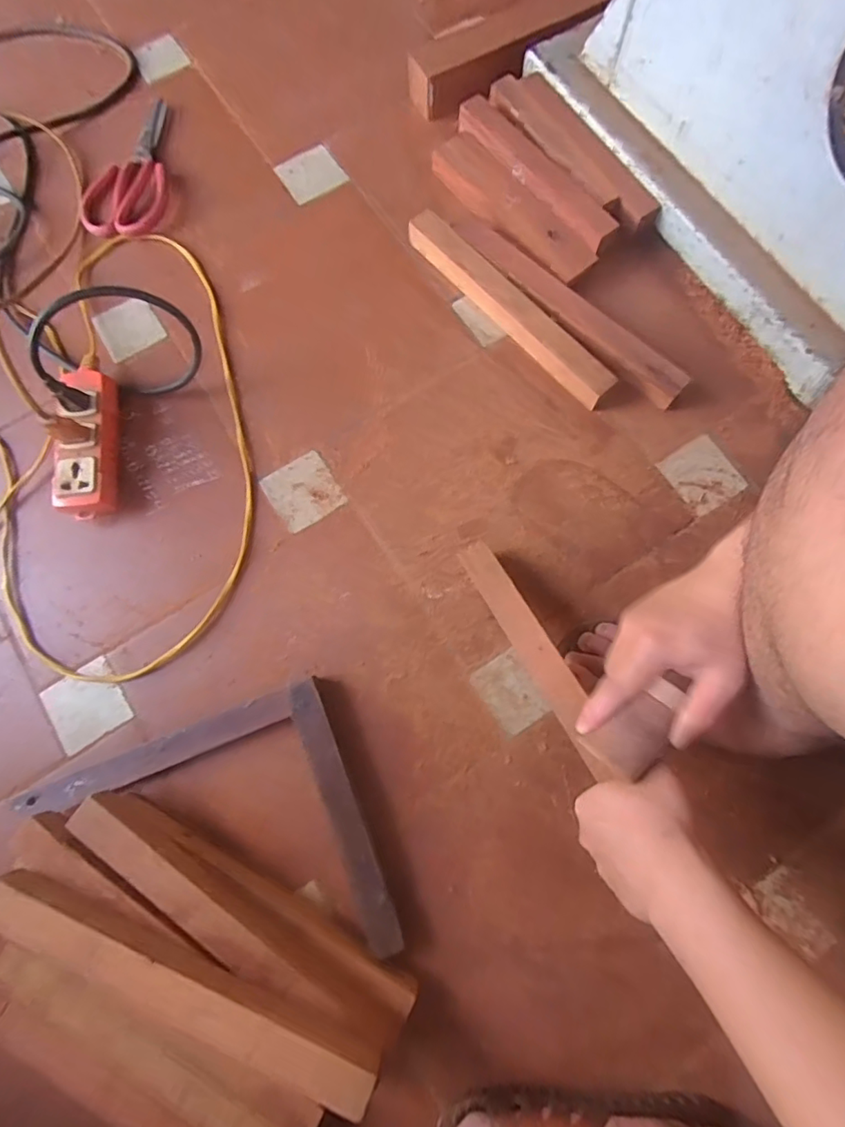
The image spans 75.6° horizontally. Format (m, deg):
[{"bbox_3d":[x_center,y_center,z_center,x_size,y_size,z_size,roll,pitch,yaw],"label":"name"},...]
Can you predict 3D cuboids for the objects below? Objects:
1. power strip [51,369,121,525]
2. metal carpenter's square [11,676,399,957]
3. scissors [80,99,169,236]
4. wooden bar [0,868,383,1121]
[{"bbox_3d":[-0.370,-0.134,0.611,0.062,0.048,0.166,-5,75,1],"label":"power strip"},{"bbox_3d":[-0.201,0.273,0.505,0.299,0.030,0.247,-21,75,-4],"label":"metal carpenter's square"},{"bbox_3d":[-0.384,-0.518,0.716,0.102,0.021,0.203,0,75,2],"label":"scissors"},{"bbox_3d":[-0.192,0.331,0.423,0.328,0.028,0.043,22,78,5],"label":"wooden bar"}]

